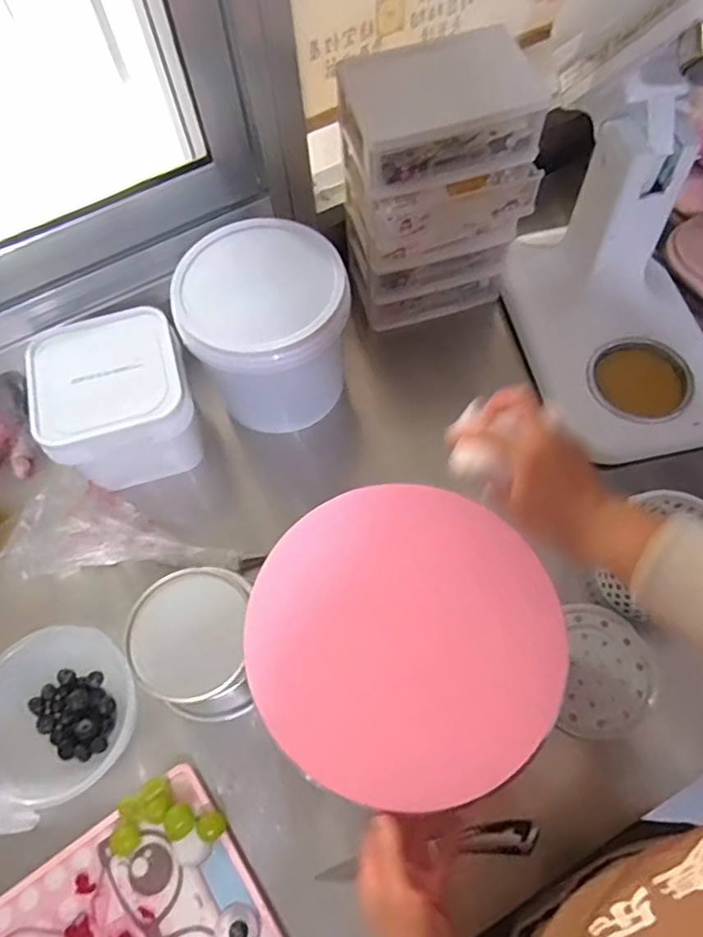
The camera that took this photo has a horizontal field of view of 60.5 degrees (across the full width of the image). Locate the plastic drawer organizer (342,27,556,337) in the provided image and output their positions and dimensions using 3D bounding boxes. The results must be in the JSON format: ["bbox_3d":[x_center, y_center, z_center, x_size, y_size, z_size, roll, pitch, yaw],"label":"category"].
[{"bbox_3d":[0.104,-0.334,0.756,0.196,0.298,0.150,-13,64,-3],"label":"plastic drawer organizer"}]

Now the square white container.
[{"bbox_3d":[-0.274,-0.077,0.750,0.173,0.156,0.161,-16,64,-5],"label":"square white container"}]

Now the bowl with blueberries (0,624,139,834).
[{"bbox_3d":[-0.295,0.241,0.608,0.159,0.081,0.149,-1,63,3],"label":"bowl with blueberries"}]

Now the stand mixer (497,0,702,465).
[{"bbox_3d":[0.330,-0.302,0.614,0.224,0.487,0.412,-13,64,-3],"label":"stand mixer"}]

